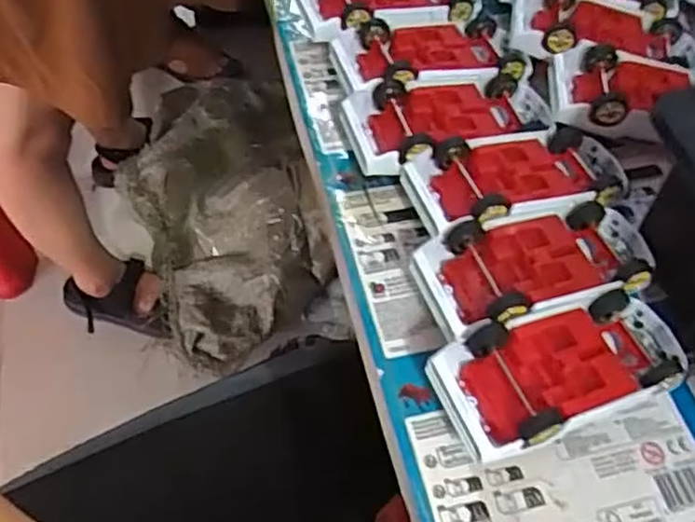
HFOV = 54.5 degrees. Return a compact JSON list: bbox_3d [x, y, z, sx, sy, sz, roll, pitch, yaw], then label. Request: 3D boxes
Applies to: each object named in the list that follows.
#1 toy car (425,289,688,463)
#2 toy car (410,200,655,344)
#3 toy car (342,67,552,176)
[{"bbox_3d":[0.104,0.053,0.322,0.129,0.039,0.057,-15,58,-15],"label":"toy car"},{"bbox_3d":[0.101,0.004,0.356,0.131,0.042,0.056,-17,58,-16],"label":"toy car"},{"bbox_3d":[0.064,-0.085,0.413,0.129,0.043,0.057,-16,58,-16],"label":"toy car"}]

